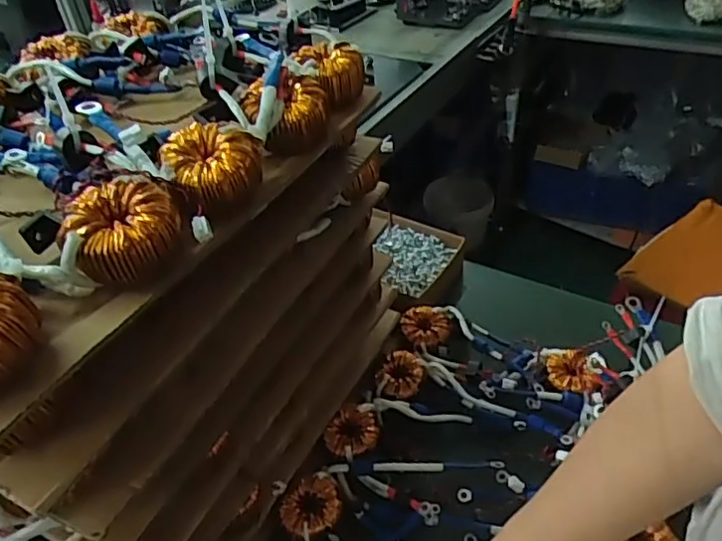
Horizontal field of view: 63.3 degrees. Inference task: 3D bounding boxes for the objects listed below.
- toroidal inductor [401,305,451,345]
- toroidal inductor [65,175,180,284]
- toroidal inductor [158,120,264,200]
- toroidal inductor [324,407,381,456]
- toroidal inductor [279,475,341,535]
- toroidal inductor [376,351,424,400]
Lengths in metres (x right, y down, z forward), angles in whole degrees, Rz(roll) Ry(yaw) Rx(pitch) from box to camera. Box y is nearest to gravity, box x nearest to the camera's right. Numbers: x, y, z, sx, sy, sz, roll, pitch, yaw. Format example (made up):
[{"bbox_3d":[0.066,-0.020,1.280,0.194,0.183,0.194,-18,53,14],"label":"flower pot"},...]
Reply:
[{"bbox_3d":[0.078,0.065,0.705,0.057,0.016,0.050,2,41,8],"label":"toroidal inductor"},{"bbox_3d":[-0.132,-0.023,0.330,0.057,0.035,0.050,-16,42,-13],"label":"toroidal inductor"},{"bbox_3d":[-0.094,-0.070,0.372,0.059,0.027,0.050,-12,41,-9],"label":"toroidal inductor"},{"bbox_3d":[-0.009,0.168,0.601,0.053,0.022,0.047,2,41,7],"label":"toroidal inductor"},{"bbox_3d":[-0.047,0.222,0.548,0.055,0.019,0.048,-12,41,-9],"label":"toroidal inductor"},{"bbox_3d":[0.044,0.116,0.654,0.048,0.018,0.054,8,42,15],"label":"toroidal inductor"}]

